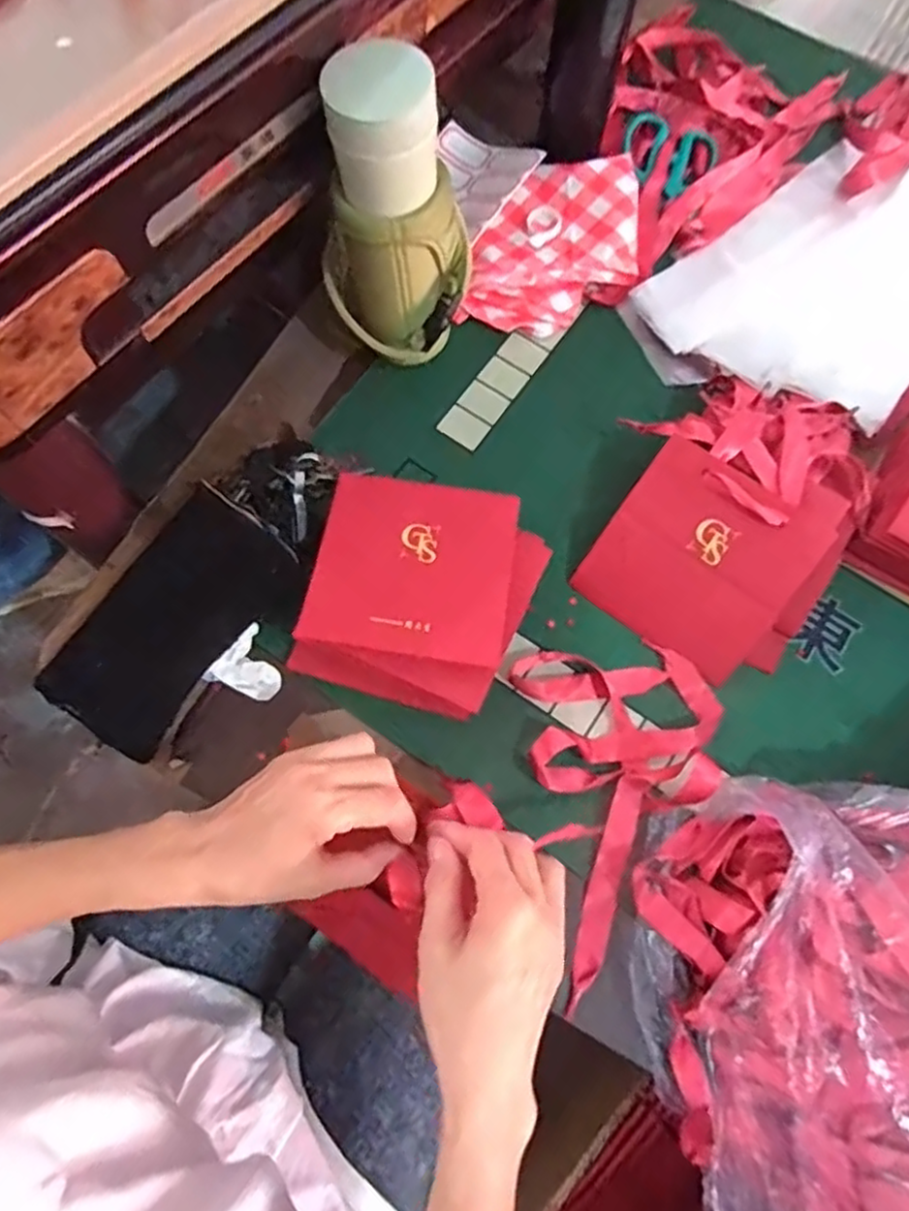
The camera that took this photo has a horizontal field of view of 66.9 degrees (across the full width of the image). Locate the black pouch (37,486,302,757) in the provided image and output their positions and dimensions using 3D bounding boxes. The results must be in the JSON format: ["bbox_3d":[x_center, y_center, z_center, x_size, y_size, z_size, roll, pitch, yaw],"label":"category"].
[{"bbox_3d":[-0.212,0.010,0.510,0.107,0.030,0.189,34,74,8],"label":"black pouch"}]

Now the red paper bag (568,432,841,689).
[{"bbox_3d":[0.184,-0.034,0.521,0.139,0.007,0.138,35,103,11],"label":"red paper bag"}]

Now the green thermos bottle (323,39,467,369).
[{"bbox_3d":[-0.043,-0.269,0.496,0.097,0.207,0.080,44,75,10],"label":"green thermos bottle"}]

